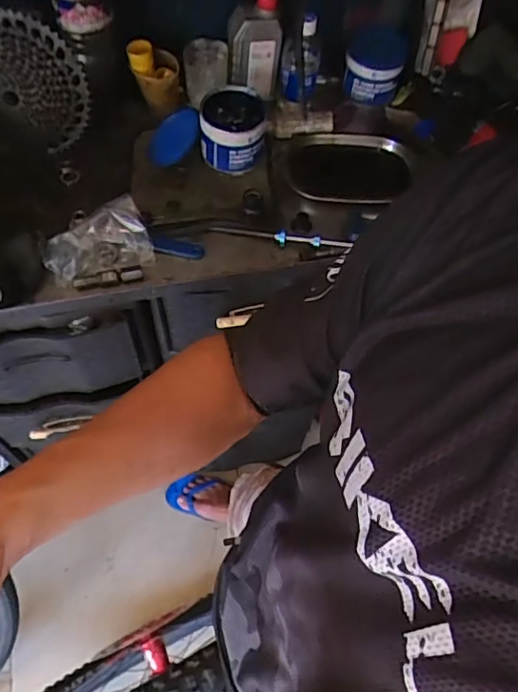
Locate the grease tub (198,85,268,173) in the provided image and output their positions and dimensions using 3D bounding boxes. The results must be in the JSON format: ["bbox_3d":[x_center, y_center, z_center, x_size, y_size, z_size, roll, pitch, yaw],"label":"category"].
[{"bbox_3d":[-0.042,-0.344,0.872,0.101,0.084,0.109,1,61,-2],"label":"grease tub"}]

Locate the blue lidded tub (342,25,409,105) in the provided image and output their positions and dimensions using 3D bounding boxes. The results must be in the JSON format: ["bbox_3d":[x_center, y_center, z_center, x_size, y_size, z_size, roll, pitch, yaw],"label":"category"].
[{"bbox_3d":[0.197,-0.484,0.953,0.095,0.085,0.104,1,61,-2],"label":"blue lidded tub"}]

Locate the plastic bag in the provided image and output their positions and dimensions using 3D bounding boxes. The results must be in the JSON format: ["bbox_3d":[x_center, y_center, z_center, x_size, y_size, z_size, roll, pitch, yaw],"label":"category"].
[{"bbox_3d":[-0.231,-0.149,0.788,0.142,0.037,0.102,-18,64,-12],"label":"plastic bag"}]

